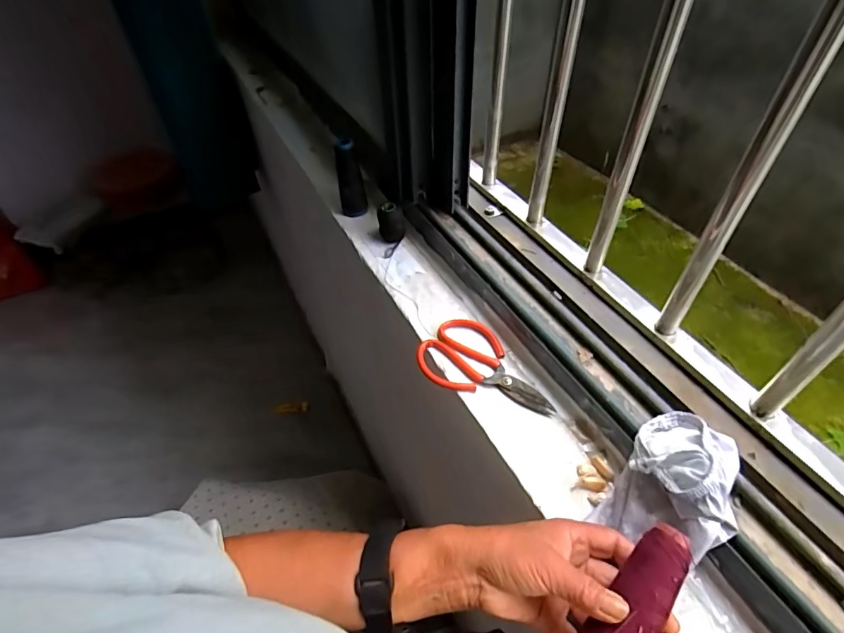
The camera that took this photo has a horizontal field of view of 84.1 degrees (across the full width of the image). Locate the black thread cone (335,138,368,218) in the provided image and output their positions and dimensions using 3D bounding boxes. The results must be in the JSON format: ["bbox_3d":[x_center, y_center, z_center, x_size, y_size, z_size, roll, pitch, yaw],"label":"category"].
[{"bbox_3d":[-0.104,-0.201,0.674,0.039,0.111,0.049,-9,48,-6],"label":"black thread cone"}]

